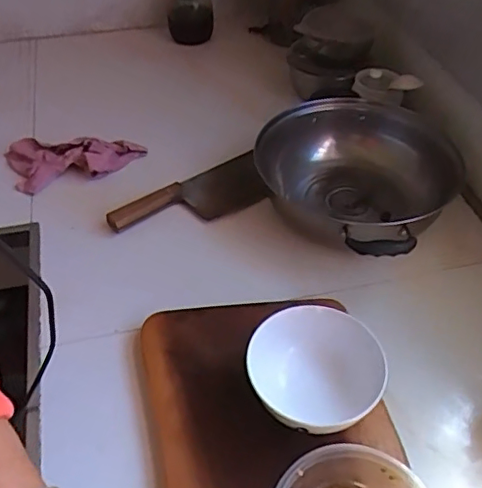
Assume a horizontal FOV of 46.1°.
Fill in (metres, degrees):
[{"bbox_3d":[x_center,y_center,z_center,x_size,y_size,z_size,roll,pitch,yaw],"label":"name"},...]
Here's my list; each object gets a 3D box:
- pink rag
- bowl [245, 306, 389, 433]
[{"bbox_3d":[-0.250,-0.133,0.859,0.201,0.036,0.112,-13,47,-14],"label":"pink rag"},{"bbox_3d":[0.068,0.126,0.544,0.123,0.056,0.131,30,52,26],"label":"bowl"}]

